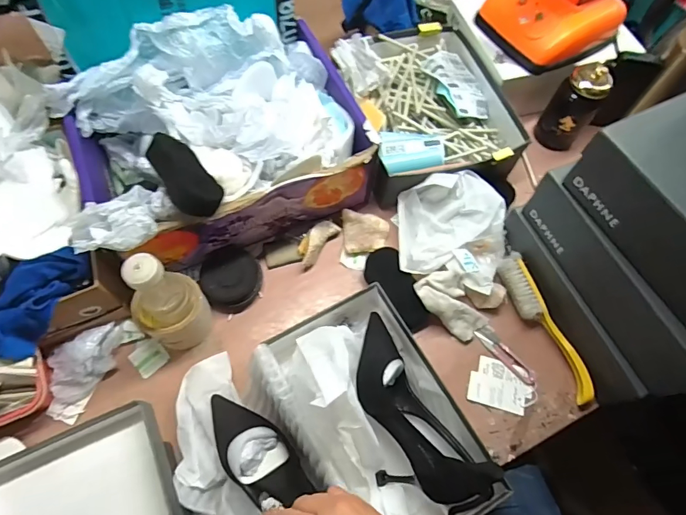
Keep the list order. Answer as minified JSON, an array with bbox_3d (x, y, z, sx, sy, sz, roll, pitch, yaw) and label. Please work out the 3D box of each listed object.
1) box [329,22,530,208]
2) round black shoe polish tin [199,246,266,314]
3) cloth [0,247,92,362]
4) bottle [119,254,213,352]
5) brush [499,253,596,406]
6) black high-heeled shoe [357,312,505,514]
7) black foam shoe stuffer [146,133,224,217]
[{"bbox_3d":[0.142,-0.268,0.758,0.265,0.095,0.314,-15,66,-10],"label":"box"},{"bbox_3d":[-0.167,0.030,0.652,0.084,0.035,0.095,-9,65,-7],"label":"round black shoe polish tin"},{"bbox_3d":[-0.391,0.053,0.551,0.076,0.045,0.151,24,66,8],"label":"cloth"},{"bbox_3d":[-0.230,0.057,0.557,0.087,0.180,0.078,-38,72,-18],"label":"bottle"},{"bbox_3d":[0.299,0.102,0.637,0.043,0.042,0.236,-21,67,-12],"label":"brush"},{"bbox_3d":[0.073,0.200,0.544,0.103,0.088,0.243,-28,69,-15],"label":"black high-heeled shoe"},{"bbox_3d":[-0.204,-0.105,0.553,0.064,0.036,0.117,-14,70,-44],"label":"black foam shoe stuffer"}]

